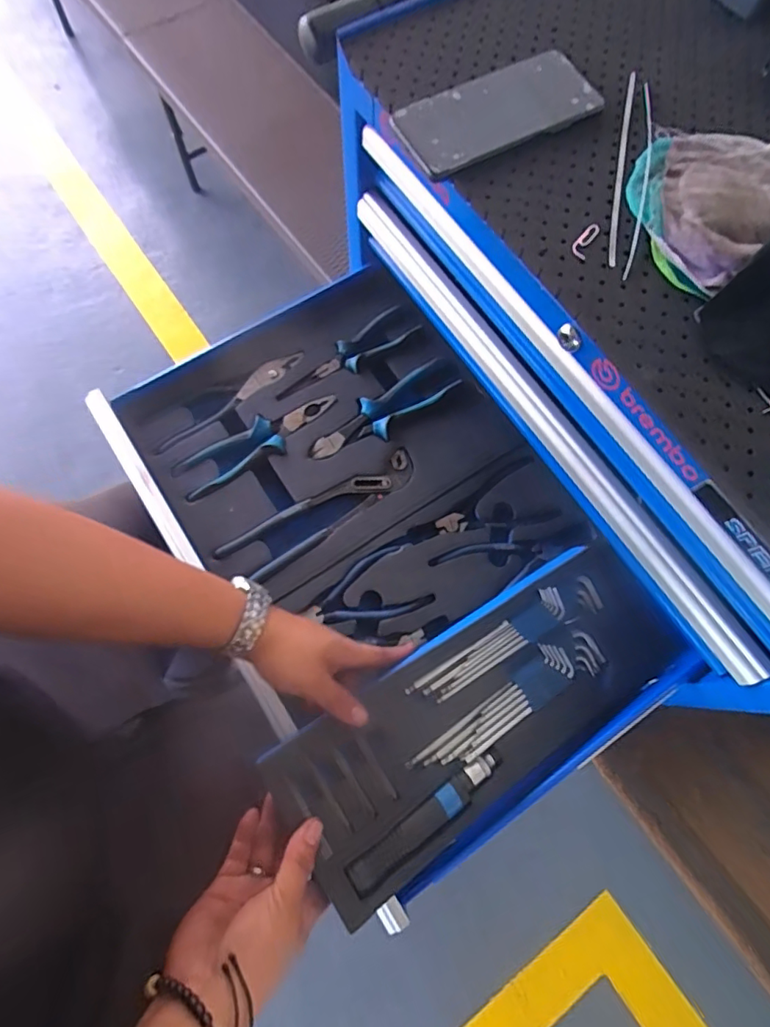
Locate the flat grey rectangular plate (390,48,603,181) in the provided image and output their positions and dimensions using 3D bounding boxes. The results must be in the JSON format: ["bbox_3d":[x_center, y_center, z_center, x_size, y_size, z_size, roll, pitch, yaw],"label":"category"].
[{"bbox_3d":[0.093,-0.326,0.431,0.160,0.012,0.076,-28,76,-9],"label":"flat grey rectangular plate"}]

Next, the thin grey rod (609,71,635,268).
[{"bbox_3d":[0.187,-0.275,0.418,0.006,0.005,0.198,12,73,2],"label":"thin grey rod"}]

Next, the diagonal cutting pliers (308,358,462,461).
[{"bbox_3d":[-0.004,-0.116,0.617,0.186,0.014,0.053,-36,77,-11],"label":"diagonal cutting pliers"}]

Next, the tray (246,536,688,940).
[{"bbox_3d":[0.105,0.174,0.498,0.412,0.047,0.152,-27,75,-21],"label":"tray"}]

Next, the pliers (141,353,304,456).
[{"bbox_3d":[-0.192,-0.144,0.633,0.200,0.012,0.051,-35,77,-11],"label":"pliers"}]

